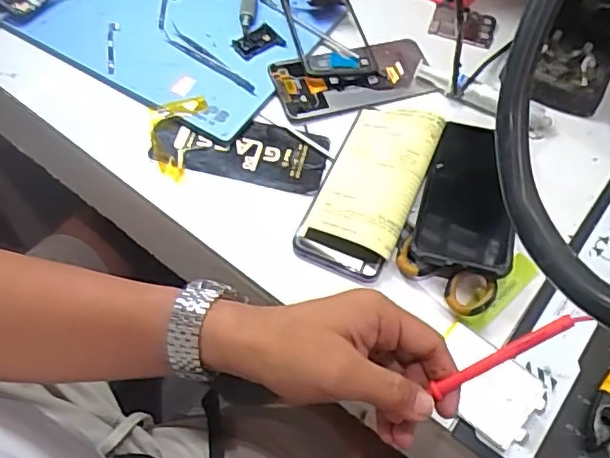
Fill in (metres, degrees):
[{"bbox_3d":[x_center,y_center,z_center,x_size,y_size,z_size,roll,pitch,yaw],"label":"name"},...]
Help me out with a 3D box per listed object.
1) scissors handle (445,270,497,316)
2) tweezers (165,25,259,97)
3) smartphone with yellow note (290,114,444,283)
[{"bbox_3d":[0.128,0.050,0.467,0.035,0.020,0.036,-37,67,-23],"label":"scissors handle"},{"bbox_3d":[-0.089,-0.160,0.578,0.114,0.008,0.015,38,64,18],"label":"tweezers"},{"bbox_3d":[0.057,-0.040,0.508,0.081,0.023,0.163,17,60,12],"label":"smartphone with yellow note"}]

